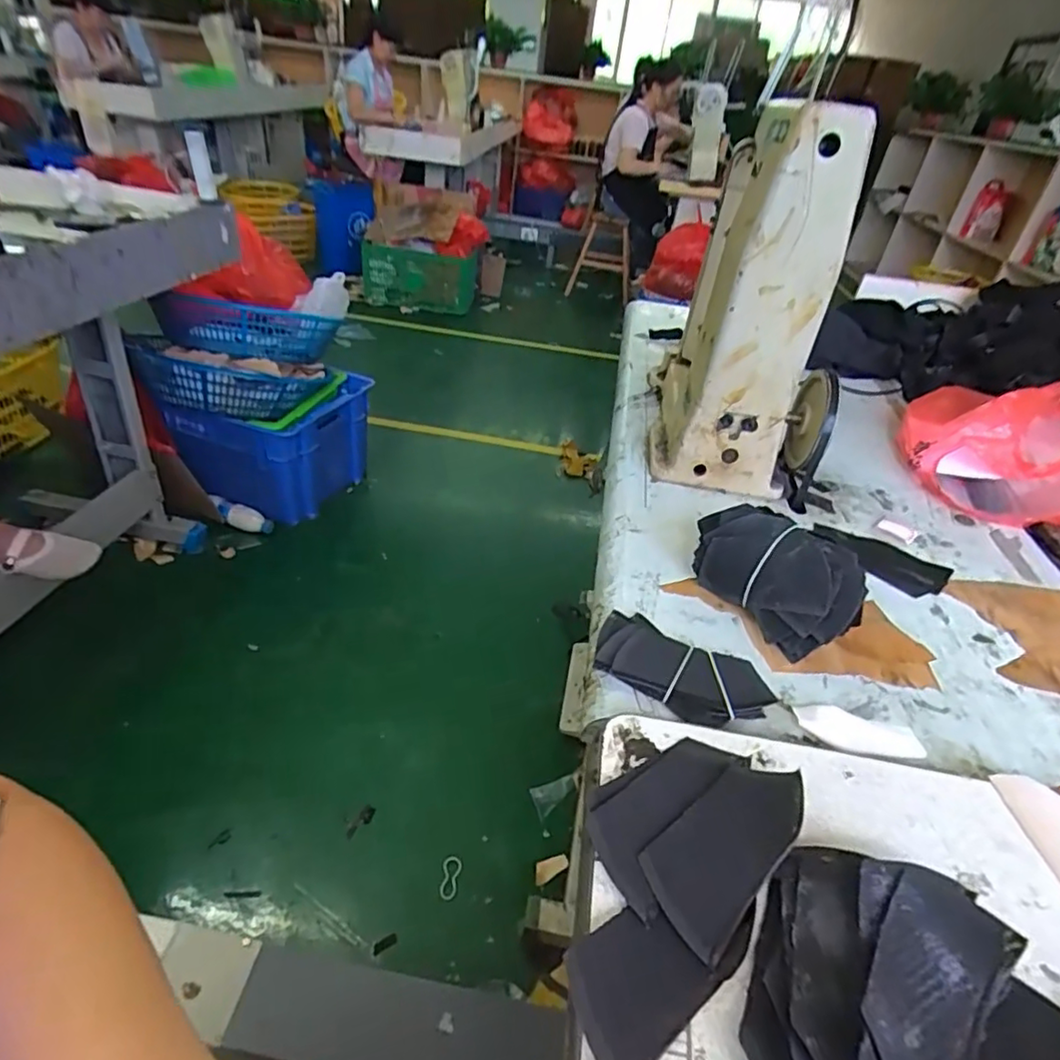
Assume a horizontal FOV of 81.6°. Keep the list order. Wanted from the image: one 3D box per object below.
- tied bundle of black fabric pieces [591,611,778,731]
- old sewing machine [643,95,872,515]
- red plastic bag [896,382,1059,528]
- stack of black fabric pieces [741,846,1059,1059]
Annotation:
[{"bbox_3d":[0.122,0.117,0.505,0.139,0.021,0.078,25,40,22],"label":"tied bundle of black fabric pieces"},{"bbox_3d":[0.292,-0.296,0.786,0.182,0.380,0.327,11,37,5],"label":"old sewing machine"},{"bbox_3d":[0.676,-0.112,0.821,0.282,0.129,0.273,20,38,15],"label":"red plastic bag"},{"bbox_3d":[0.195,0.246,0.311,0.148,0.036,0.139,21,39,17],"label":"stack of black fabric pieces"}]

